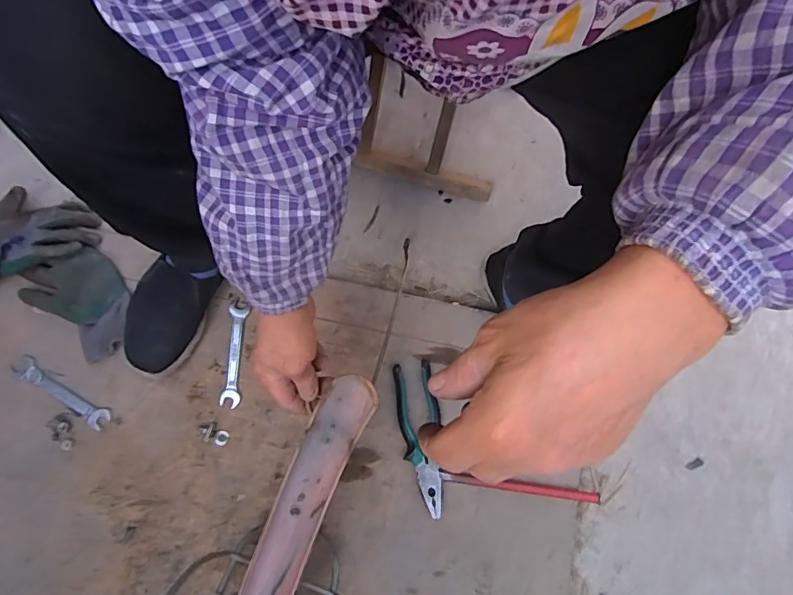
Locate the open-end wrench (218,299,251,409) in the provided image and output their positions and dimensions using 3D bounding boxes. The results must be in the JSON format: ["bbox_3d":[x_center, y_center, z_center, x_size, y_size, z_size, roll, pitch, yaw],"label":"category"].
[{"bbox_3d":[-0.227,0.076,0.693,0.027,0.006,0.146,1,73,-1],"label":"open-end wrench"}]

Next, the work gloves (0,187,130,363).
[{"bbox_3d":[-0.485,-0.044,0.710,0.286,0.044,0.181,26,74,6],"label":"work gloves"}]

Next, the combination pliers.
[{"bbox_3d":[0.034,0.184,0.659,0.054,0.020,0.195,-6,74,-4],"label":"combination pliers"}]

